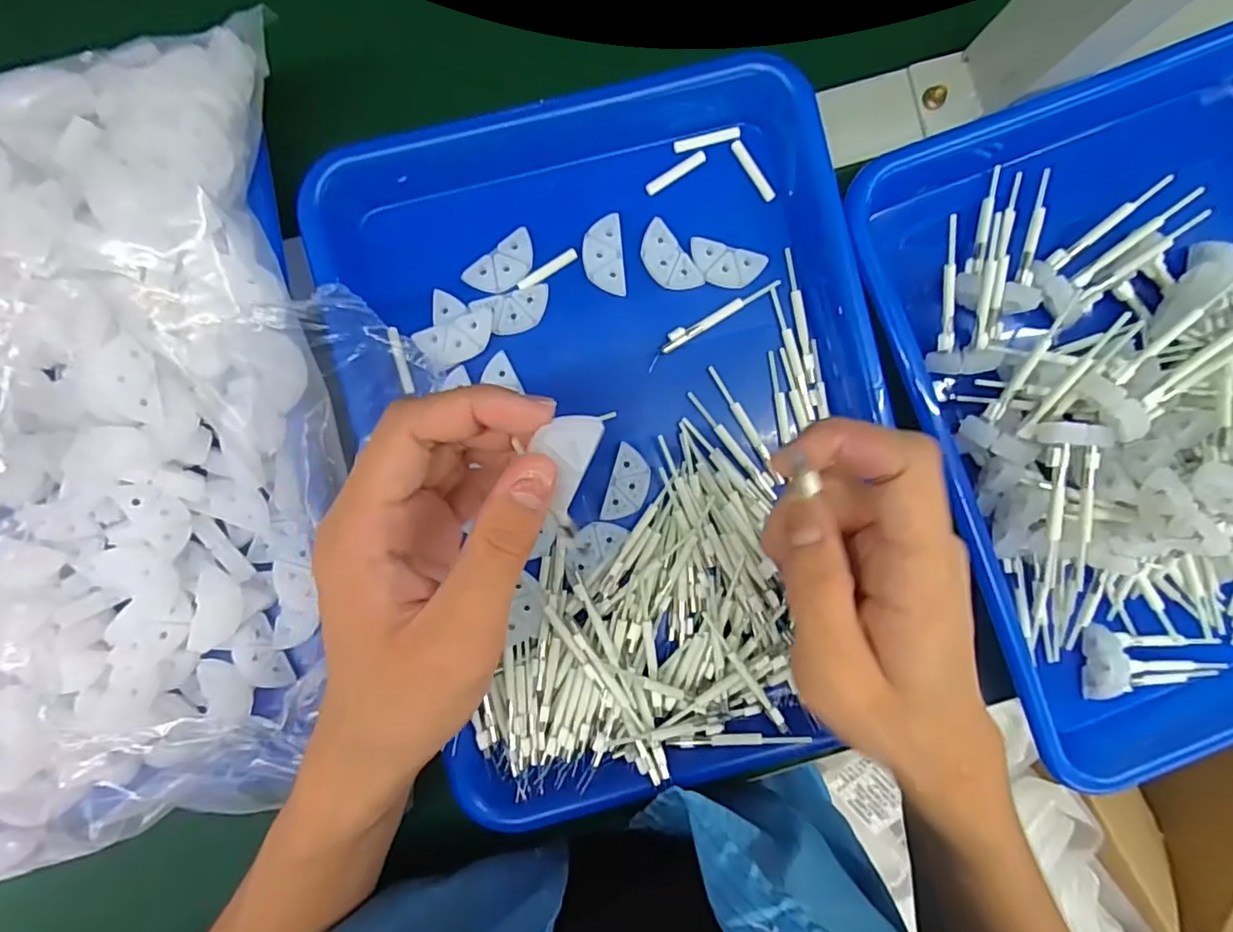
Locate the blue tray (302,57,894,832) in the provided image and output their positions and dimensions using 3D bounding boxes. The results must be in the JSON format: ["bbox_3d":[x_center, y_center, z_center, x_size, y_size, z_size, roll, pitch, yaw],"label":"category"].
[{"bbox_3d":[0.009,-0.013,0.286,0.245,0.042,0.339,-14,92,-1],"label":"blue tray"}]

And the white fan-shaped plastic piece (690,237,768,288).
[{"bbox_3d":[0.056,-0.101,0.296,0.038,0.005,0.020,13,91,-2],"label":"white fan-shaped plastic piece"}]

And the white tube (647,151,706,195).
[{"bbox_3d":[0.031,-0.148,0.295,0.034,0.004,0.006,-32,92,-1],"label":"white tube"}]

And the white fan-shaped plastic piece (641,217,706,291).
[{"bbox_3d":[0.026,-0.103,0.293,0.020,0.004,0.038,-39,92,-1],"label":"white fan-shaped plastic piece"}]

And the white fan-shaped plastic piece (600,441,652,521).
[{"bbox_3d":[0.006,0.010,0.295,0.020,0.004,0.039,16,91,-2],"label":"white fan-shaped plastic piece"}]

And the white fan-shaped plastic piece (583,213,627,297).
[{"bbox_3d":[-0.007,-0.105,0.293,0.020,0.006,0.038,-5,91,-2],"label":"white fan-shaped plastic piece"}]

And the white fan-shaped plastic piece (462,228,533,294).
[{"bbox_3d":[-0.055,-0.099,0.291,0.038,0.007,0.019,-39,92,-1],"label":"white fan-shaped plastic piece"}]

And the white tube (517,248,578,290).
[{"bbox_3d":[-0.034,-0.099,0.293,0.034,0.004,0.005,-35,92,-1],"label":"white tube"}]

